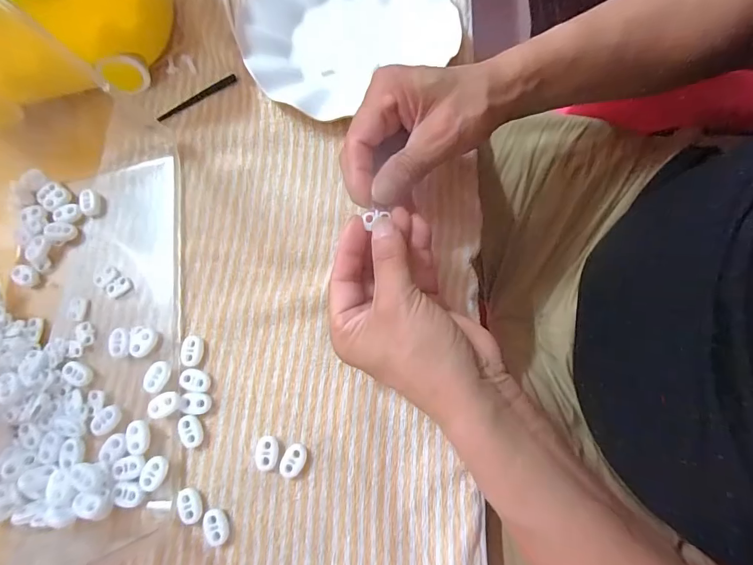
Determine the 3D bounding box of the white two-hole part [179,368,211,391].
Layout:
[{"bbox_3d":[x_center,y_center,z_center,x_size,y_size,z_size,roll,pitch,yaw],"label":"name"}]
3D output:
[{"bbox_3d":[-0.132,0.071,0.293,0.022,0.004,0.014,22,77,6],"label":"white two-hole part"}]

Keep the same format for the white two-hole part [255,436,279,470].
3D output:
[{"bbox_3d":[-0.076,0.119,0.282,0.017,0.004,0.021,5,76,2],"label":"white two-hole part"}]

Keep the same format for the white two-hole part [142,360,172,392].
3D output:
[{"bbox_3d":[-0.156,0.068,0.291,0.016,0.009,0.022,28,78,8],"label":"white two-hole part"}]

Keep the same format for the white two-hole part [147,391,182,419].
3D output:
[{"bbox_3d":[-0.149,0.086,0.285,0.021,0.009,0.015,-24,77,-5],"label":"white two-hole part"}]

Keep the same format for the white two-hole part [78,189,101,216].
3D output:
[{"bbox_3d":[-0.231,-0.065,0.325,0.013,0.009,0.020,-11,76,-2],"label":"white two-hole part"}]

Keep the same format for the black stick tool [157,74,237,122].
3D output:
[{"bbox_3d":[-0.155,-0.160,0.350,0.075,0.005,0.007,-34,78,-7],"label":"black stick tool"}]

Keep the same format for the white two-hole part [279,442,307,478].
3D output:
[{"bbox_3d":[-0.057,0.123,0.280,0.015,0.005,0.022,23,77,7],"label":"white two-hole part"}]

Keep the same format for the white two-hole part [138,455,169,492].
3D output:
[{"bbox_3d":[-0.151,0.129,0.273,0.016,0.006,0.022,23,77,7],"label":"white two-hole part"}]

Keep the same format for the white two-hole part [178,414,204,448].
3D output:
[{"bbox_3d":[-0.132,0.105,0.286,0.015,0.004,0.023,-22,77,-5],"label":"white two-hole part"}]

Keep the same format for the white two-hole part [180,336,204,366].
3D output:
[{"bbox_3d":[-0.136,0.050,0.299,0.016,0.004,0.022,2,76,2],"label":"white two-hole part"}]

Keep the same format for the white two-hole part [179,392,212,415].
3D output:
[{"bbox_3d":[-0.130,0.087,0.289,0.021,0.004,0.015,6,76,2],"label":"white two-hole part"}]

